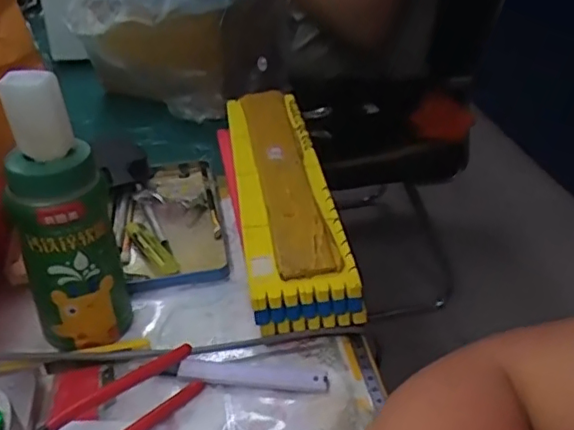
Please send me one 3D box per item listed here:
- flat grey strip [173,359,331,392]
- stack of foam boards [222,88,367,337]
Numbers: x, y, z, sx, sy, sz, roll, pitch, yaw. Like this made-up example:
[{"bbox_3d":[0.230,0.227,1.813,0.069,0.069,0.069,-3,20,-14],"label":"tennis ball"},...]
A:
[{"bbox_3d":[-0.023,0.110,0.402,0.102,0.007,0.017,4,35,6],"label":"flat grey strip"},{"bbox_3d":[-0.010,-0.023,0.541,0.084,0.059,0.324,-6,36,-8],"label":"stack of foam boards"}]

